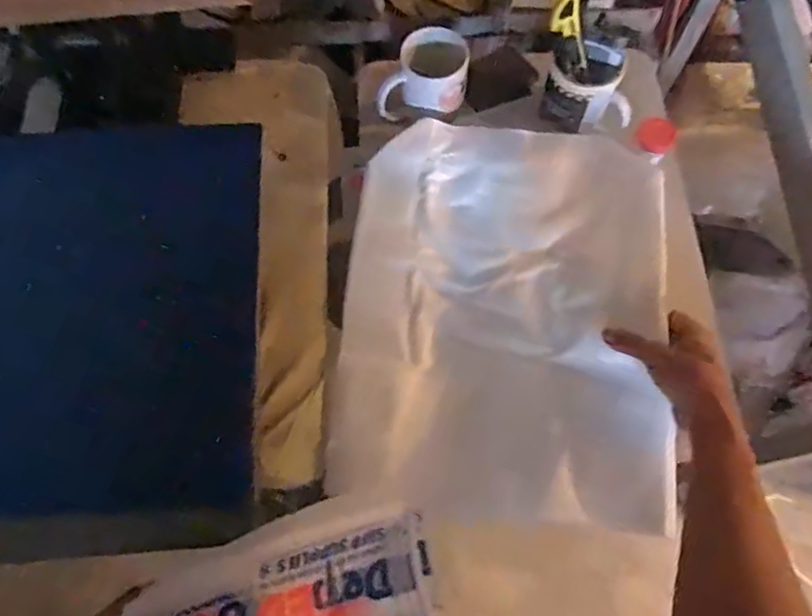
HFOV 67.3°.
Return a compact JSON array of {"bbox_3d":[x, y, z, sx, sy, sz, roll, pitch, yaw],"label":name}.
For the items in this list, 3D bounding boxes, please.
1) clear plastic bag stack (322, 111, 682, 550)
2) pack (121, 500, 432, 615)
[{"bbox_3d":[0.095,-0.004,0.647,0.322,0.092,0.424,5,69,3],"label":"clear plastic bag stack"},{"bbox_3d":[-0.083,0.232,0.493,0.256,0.029,0.118,-4,78,-36],"label":"pack"}]

